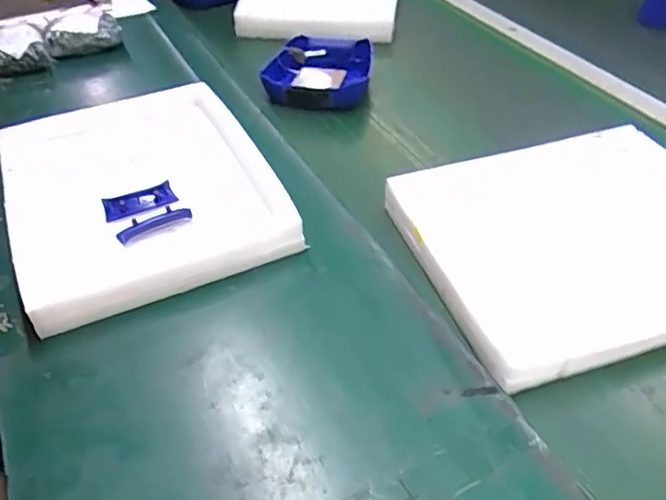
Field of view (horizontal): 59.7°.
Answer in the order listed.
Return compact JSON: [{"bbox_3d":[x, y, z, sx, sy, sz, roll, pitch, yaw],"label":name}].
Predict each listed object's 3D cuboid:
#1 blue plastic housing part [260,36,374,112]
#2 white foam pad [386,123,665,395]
[{"bbox_3d":[-0.019,-0.285,0.946,0.170,0.054,0.179,4,44,4],"label":"blue plastic housing part"},{"bbox_3d":[0.283,-0.019,0.644,0.381,0.032,0.287,-13,45,-13],"label":"white foam pad"}]

